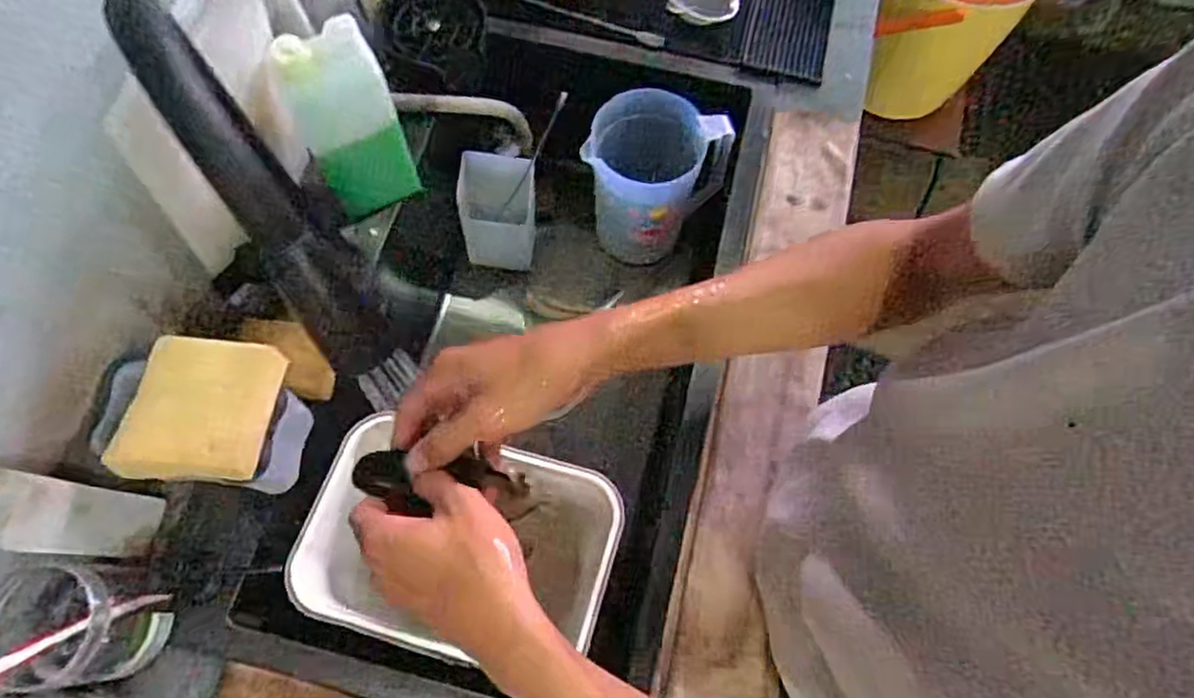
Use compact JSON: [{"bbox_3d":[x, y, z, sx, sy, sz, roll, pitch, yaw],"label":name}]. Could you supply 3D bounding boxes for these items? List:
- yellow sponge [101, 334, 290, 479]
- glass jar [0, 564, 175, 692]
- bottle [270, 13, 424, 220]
[{"bbox_3d":[-0.307,0.045,0.535,0.102,0.023,0.108,5,69,1],"label":"yellow sponge"},{"bbox_3d":[-0.402,0.216,0.539,0.086,0.100,0.083,0,69,-1],"label":"glass jar"},{"bbox_3d":[-0.231,-0.207,0.657,0.093,0.184,0.047,-30,72,-12],"label":"bottle"}]

